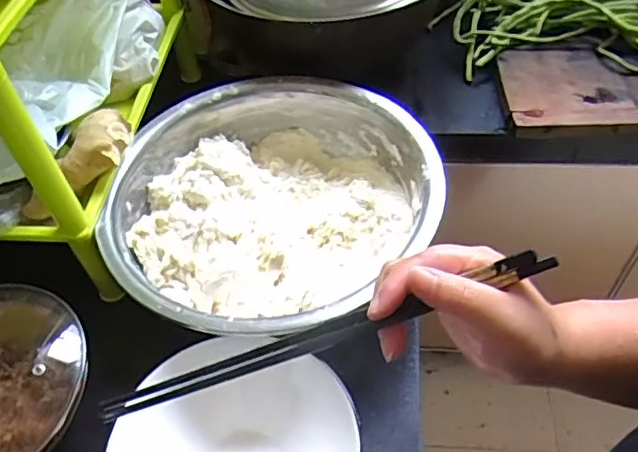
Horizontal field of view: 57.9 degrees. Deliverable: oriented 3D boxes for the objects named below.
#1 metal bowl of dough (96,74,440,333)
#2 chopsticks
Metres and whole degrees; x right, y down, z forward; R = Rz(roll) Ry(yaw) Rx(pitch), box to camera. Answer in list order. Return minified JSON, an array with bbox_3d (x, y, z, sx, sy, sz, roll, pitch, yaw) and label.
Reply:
[{"bbox_3d":[-0.044,-0.018,0.613,0.319,0.098,0.328,-2,49,2],"label":"metal bowl of dough"},{"bbox_3d":[-0.006,0.065,0.321,0.271,0.012,0.014,-21,48,11],"label":"chopsticks"}]

